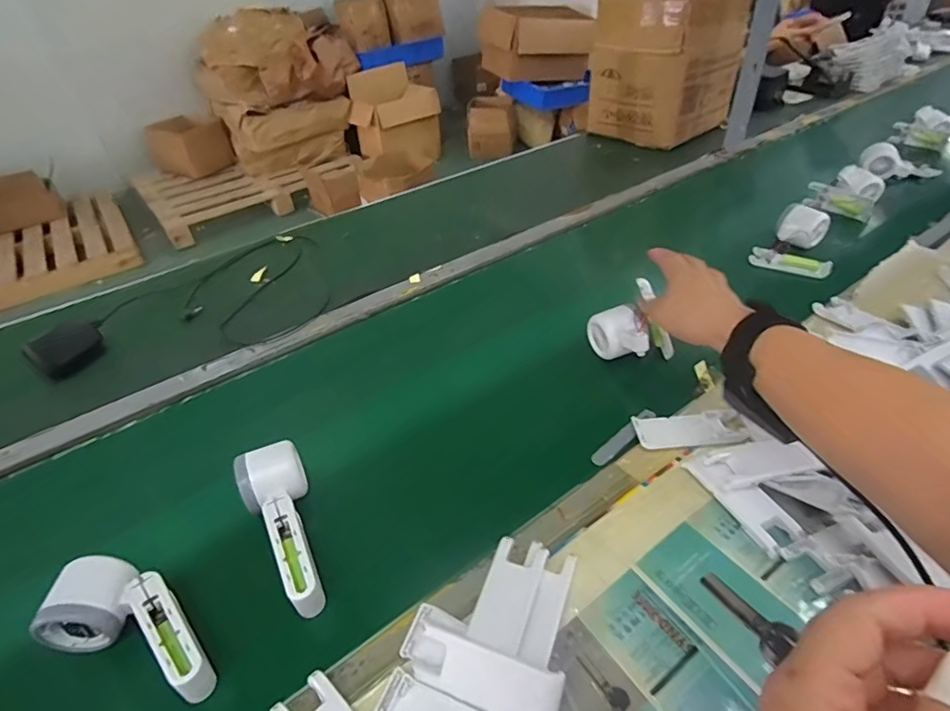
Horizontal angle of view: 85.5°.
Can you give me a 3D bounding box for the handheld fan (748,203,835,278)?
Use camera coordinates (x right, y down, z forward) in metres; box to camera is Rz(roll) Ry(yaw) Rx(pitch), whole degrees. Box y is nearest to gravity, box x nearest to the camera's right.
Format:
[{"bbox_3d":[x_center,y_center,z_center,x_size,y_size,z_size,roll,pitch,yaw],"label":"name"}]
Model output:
[{"bbox_3d":[0.486,-0.178,0.780,0.099,0.057,0.116,16,44,22],"label":"handheld fan"}]

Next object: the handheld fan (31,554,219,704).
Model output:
[{"bbox_3d":[-0.260,0.209,0.403,0.141,0.053,0.066,8,42,14],"label":"handheld fan"}]

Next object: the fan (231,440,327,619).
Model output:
[{"bbox_3d":[-0.170,0.149,0.456,0.055,0.053,0.152,-19,43,-17],"label":"fan"}]

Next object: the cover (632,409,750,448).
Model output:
[{"bbox_3d":[0.214,0.073,0.517,0.100,0.014,0.040,-2,40,3],"label":"cover"}]

